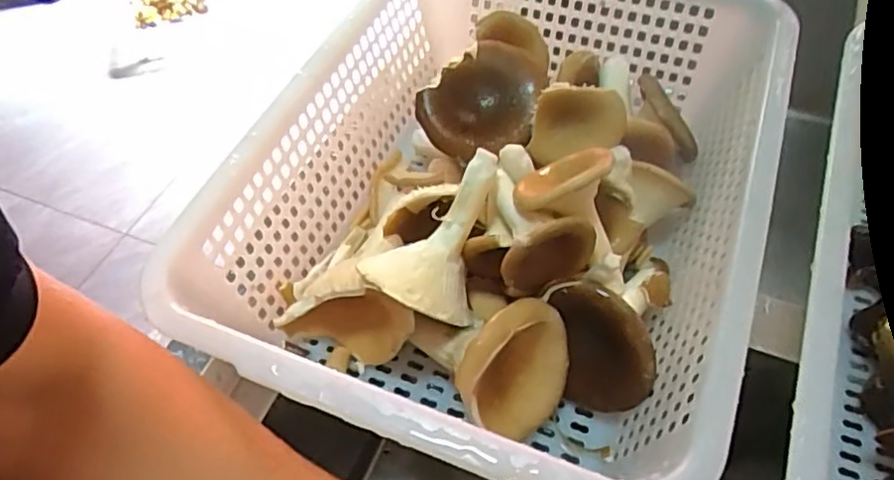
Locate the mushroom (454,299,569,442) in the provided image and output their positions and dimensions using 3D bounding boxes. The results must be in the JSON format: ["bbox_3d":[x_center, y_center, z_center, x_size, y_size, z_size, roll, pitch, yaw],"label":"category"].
[{"bbox_3d":[0.040,0.076,0.363,0.075,0.074,0.045,-38,59,-22],"label":"mushroom"}]

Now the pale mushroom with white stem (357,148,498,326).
[{"bbox_3d":[-0.011,-0.002,0.382,0.065,0.054,0.094,7,54,10],"label":"pale mushroom with white stem"}]

